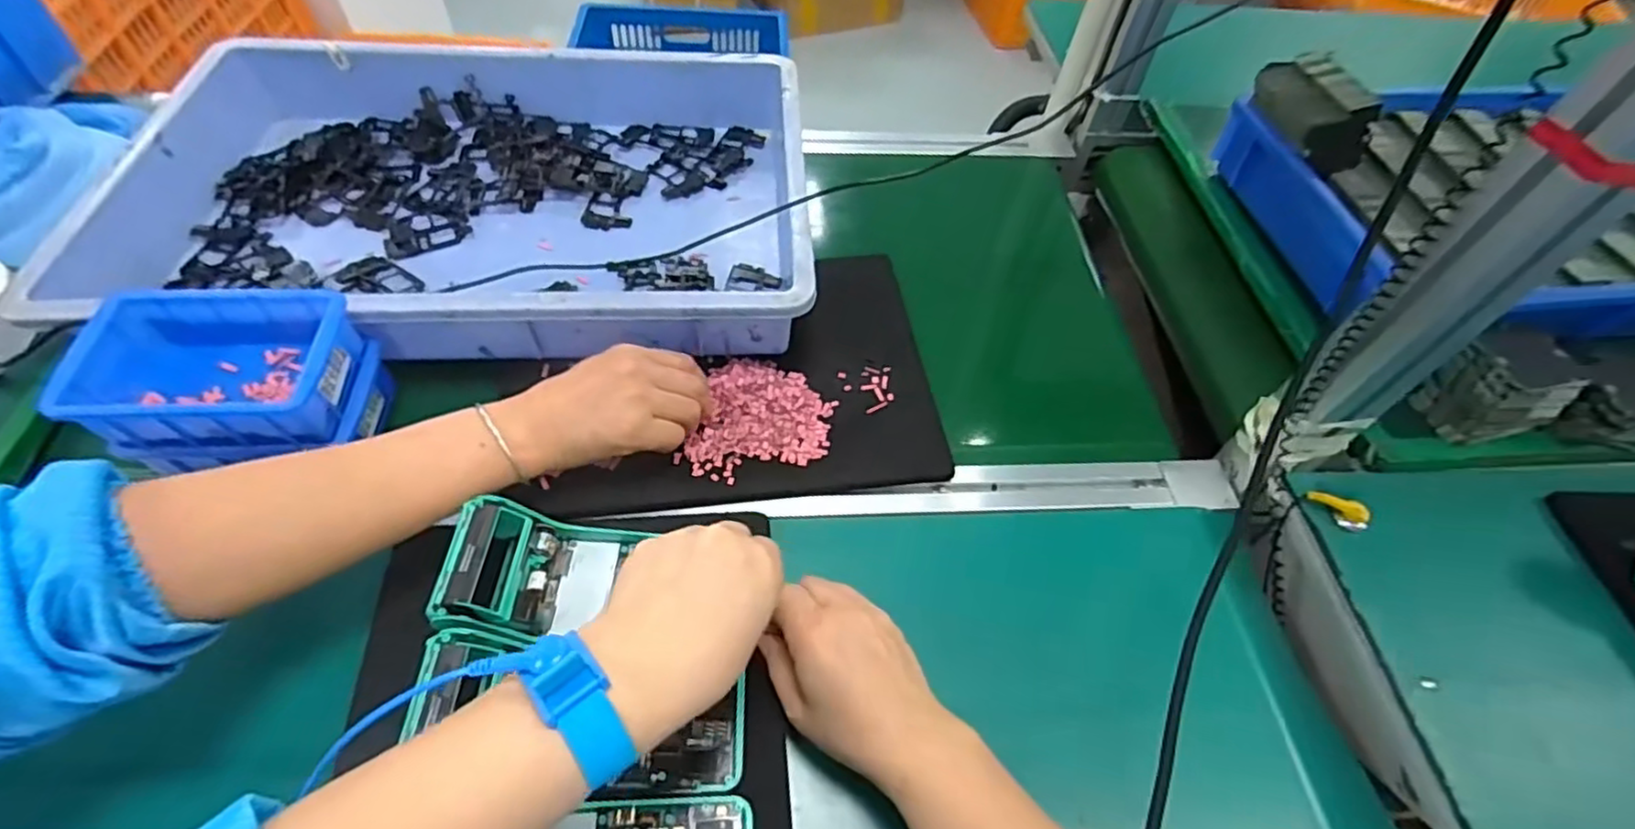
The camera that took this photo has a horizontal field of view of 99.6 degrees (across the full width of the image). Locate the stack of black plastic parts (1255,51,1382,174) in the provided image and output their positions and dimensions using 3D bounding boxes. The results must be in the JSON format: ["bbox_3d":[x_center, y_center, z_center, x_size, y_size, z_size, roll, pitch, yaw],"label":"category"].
[{"bbox_3d":[0.455,-0.283,0.636,0.066,0.058,0.126,5,53,-2],"label":"stack of black plastic parts"}]

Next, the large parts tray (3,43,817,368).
[{"bbox_3d":[-0.295,-0.201,0.622,0.552,0.083,0.364,0,53,-6],"label":"large parts tray"}]

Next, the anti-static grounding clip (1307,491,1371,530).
[{"bbox_3d":[0.378,0.068,0.499,0.017,0.015,0.039,-25,44,-22],"label":"anti-static grounding clip"}]

